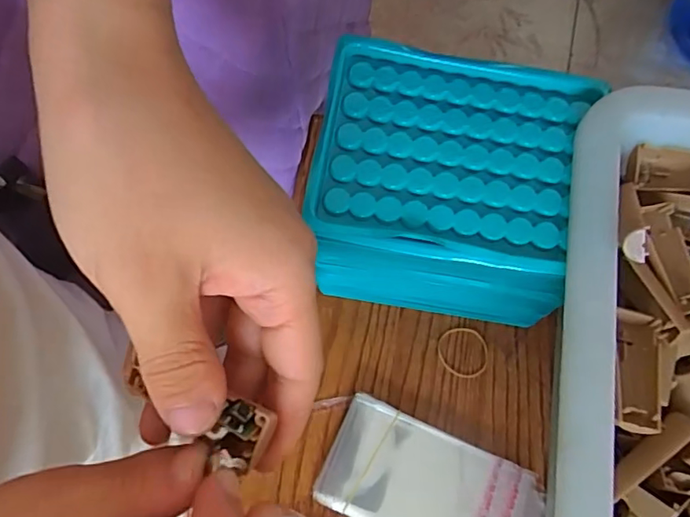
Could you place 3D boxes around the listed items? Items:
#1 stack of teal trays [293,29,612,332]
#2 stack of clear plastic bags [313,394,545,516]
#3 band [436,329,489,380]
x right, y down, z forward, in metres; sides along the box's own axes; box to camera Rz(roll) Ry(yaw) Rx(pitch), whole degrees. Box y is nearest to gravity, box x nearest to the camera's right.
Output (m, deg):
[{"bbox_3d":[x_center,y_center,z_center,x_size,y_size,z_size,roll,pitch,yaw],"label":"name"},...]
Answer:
[{"bbox_3d":[0.051,-0.026,0.292,0.123,0.123,0.101,9,73,6],"label":"stack of teal trays"},{"bbox_3d":[0.047,0.132,0.301,0.119,0.009,0.068,24,75,10],"label":"stack of clear plastic bags"},{"bbox_3d":[0.071,0.057,0.327,0.030,0.004,0.029,-1,72,2],"label":"band"}]

